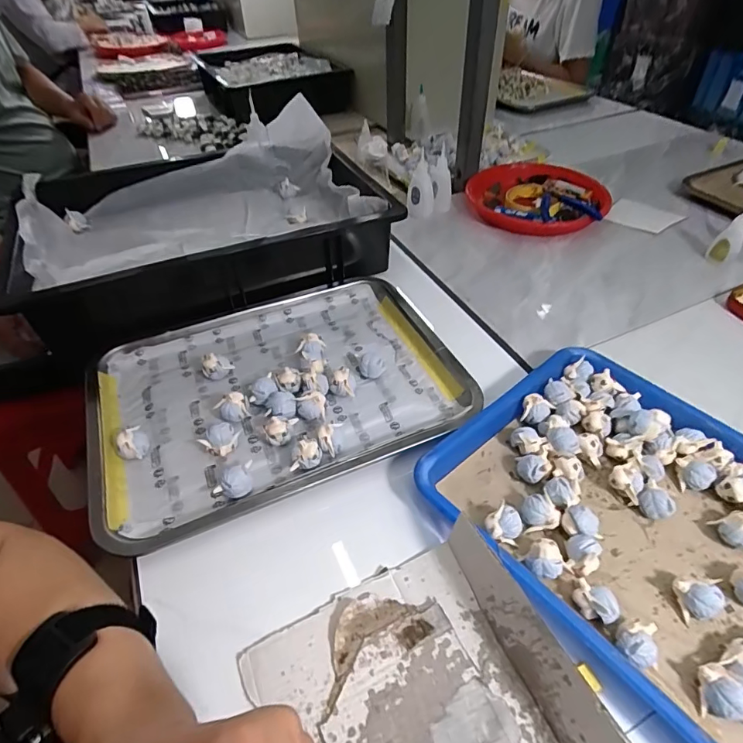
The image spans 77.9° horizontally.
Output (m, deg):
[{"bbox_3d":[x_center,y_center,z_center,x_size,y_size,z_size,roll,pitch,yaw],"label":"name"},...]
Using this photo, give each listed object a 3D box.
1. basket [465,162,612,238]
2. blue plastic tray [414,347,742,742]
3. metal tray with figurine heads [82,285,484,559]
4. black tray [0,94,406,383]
[{"bbox_3d":[0.261,-0.279,0.737,0.196,0.037,0.199,-4,45,-2],"label":"basket"},{"bbox_3d":[0.225,0.118,0.342,0.239,0.031,0.322,-33,53,-28],"label":"blue plastic tray"},{"bbox_3d":[-0.101,0.012,0.473,0.355,0.030,0.276,-17,47,-15],"label":"metal tray with figurine heads"},{"bbox_3d":[-0.267,-0.250,0.700,0.466,0.117,0.481,-17,47,-15],"label":"black tray"}]

